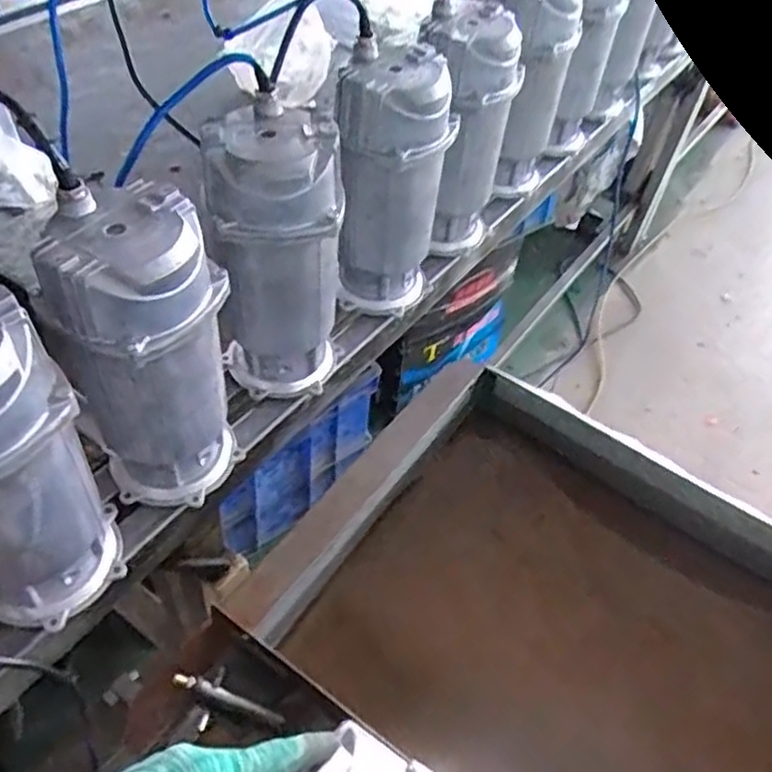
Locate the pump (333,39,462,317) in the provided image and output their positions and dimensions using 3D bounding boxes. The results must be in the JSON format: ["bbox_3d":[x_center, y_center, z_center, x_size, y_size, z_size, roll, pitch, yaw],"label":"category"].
[{"bbox_3d":[0.000,-0.226,0.833,0.127,0.295,0.116,17,50,9],"label":"pump"}]

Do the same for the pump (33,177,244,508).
[{"bbox_3d":[-0.205,-0.015,0.625,0.135,0.295,0.119,-18,53,-20],"label":"pump"}]

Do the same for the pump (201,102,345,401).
[{"bbox_3d":[-0.114,-0.122,0.733,0.124,0.302,0.102,-10,51,-14],"label":"pump"}]

